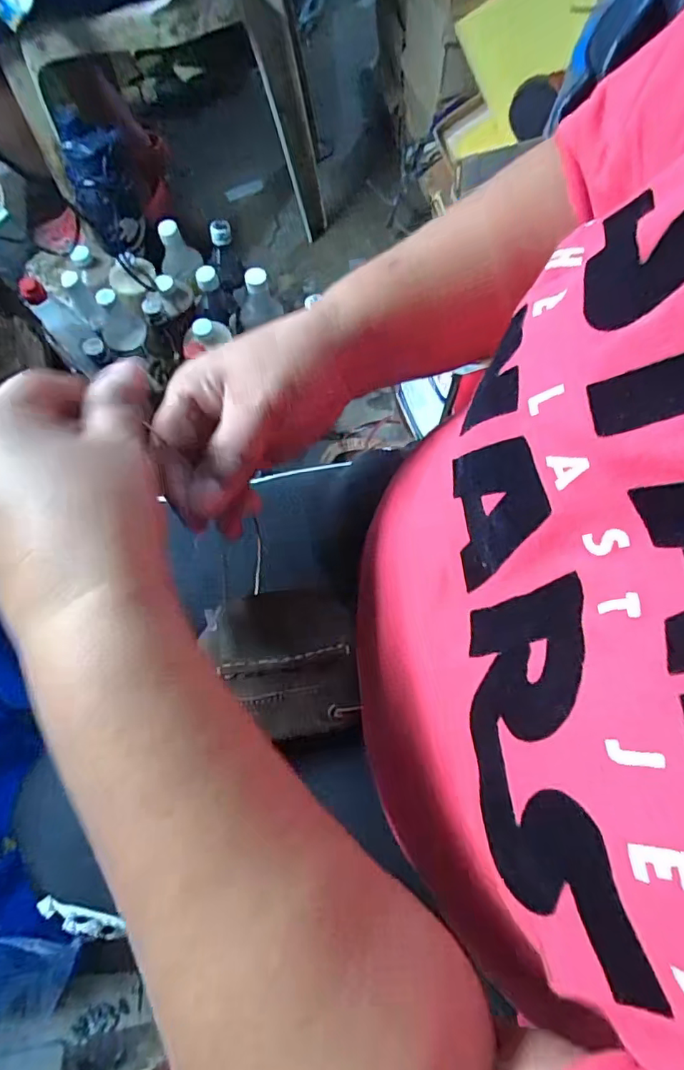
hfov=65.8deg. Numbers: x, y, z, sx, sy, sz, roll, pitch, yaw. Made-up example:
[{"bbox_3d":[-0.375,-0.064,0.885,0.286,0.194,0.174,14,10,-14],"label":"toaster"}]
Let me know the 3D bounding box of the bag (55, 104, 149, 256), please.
[{"bbox_3d":[-0.354,-0.524,0.800,0.101,0.171,0.073,-23,71,-8],"label":"bag"}]

